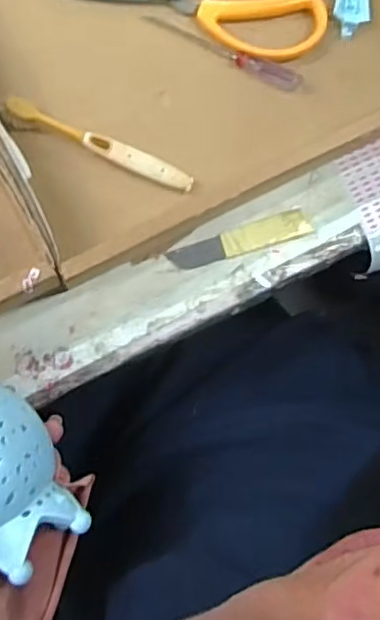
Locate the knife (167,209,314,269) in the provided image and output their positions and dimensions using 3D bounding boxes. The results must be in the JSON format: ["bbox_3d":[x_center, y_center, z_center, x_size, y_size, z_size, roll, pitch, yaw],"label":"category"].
[{"bbox_3d":[0.037,-0.050,0.448,0.102,0.011,0.019,-18,89,-9],"label":"knife"}]

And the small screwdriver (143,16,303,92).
[{"bbox_3d":[0.026,-0.186,0.447,0.118,0.009,0.015,21,83,-7],"label":"small screwdriver"}]

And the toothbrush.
[{"bbox_3d":[-0.060,-0.113,0.428,0.133,0.014,0.014,23,83,-6],"label":"toothbrush"}]

